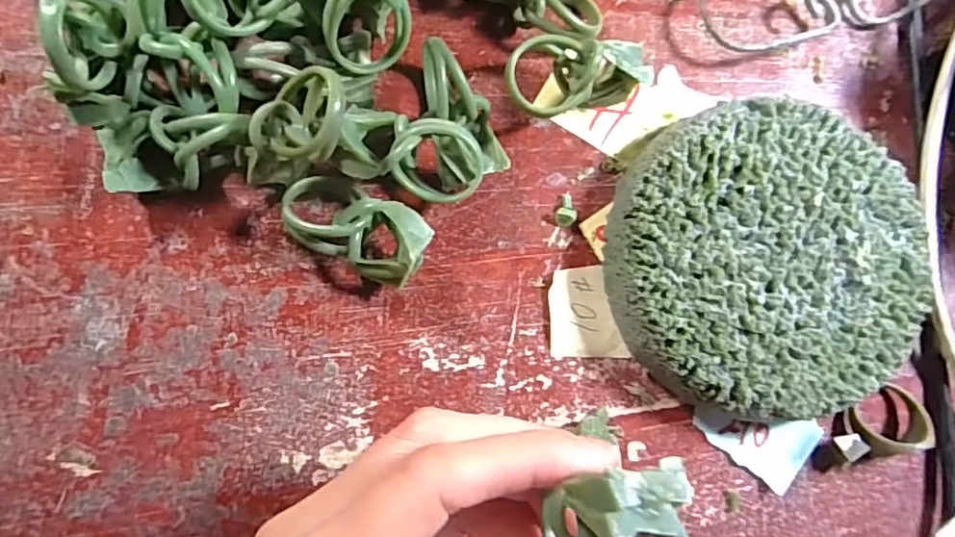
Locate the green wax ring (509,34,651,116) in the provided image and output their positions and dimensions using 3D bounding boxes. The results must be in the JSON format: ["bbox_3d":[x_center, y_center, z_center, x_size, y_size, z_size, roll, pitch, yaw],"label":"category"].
[{"bbox_3d":[0.032,-0.064,0.194,0.047,0.024,0.024,-21,88,-8],"label":"green wax ring"}]

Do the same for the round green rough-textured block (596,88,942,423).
[{"bbox_3d":[0.094,-0.003,0.195,0.100,0.026,0.098,1,85,-6],"label":"round green rough-textured block"}]

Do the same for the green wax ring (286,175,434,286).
[{"bbox_3d":[-0.038,-0.013,0.181,0.046,0.024,0.024,28,83,-3],"label":"green wax ring"}]

